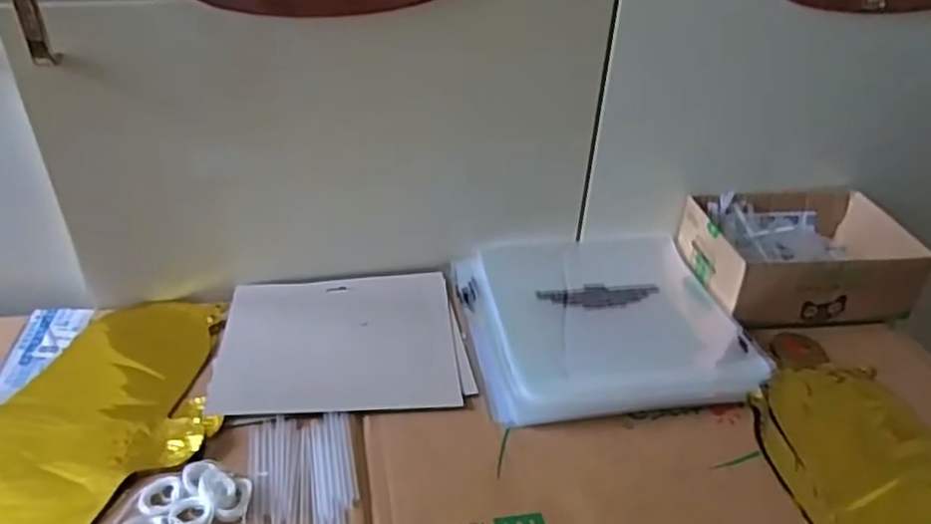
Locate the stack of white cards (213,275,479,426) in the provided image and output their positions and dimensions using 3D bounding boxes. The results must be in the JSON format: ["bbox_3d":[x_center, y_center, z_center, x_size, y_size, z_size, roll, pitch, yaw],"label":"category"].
[{"bbox_3d":[-0.102,0.064,0.598,0.197,0.005,0.166,-3,37,-9],"label":"stack of white cards"}]

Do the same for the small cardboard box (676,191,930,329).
[{"bbox_3d":[0.309,-0.007,0.675,0.179,0.070,0.137,-3,37,-8],"label":"small cardboard box"}]

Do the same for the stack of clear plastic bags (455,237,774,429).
[{"bbox_3d":[0.116,0.046,0.626,0.228,0.020,0.213,-3,37,-8],"label":"stack of clear plastic bags"}]

